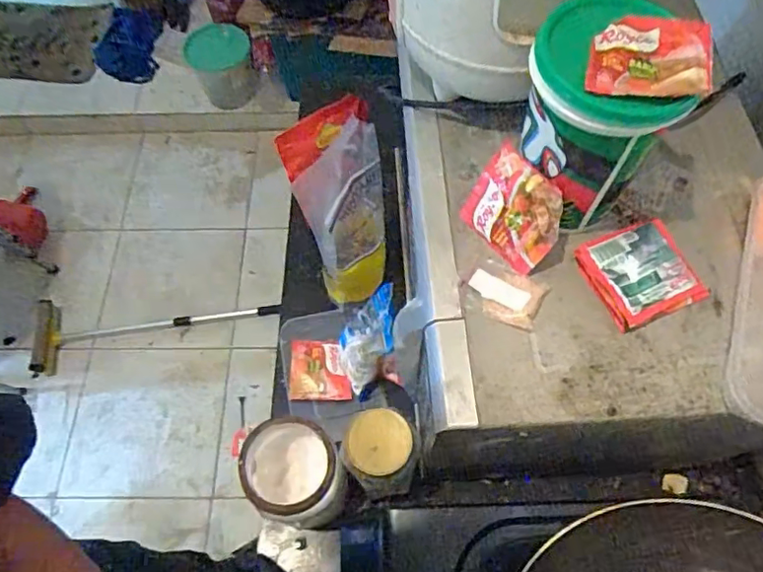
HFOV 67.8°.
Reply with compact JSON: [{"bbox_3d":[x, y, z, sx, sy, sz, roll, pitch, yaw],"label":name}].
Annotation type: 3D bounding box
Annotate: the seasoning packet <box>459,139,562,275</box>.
[{"bbox_3d":[0.108,-0.062,0.465,0.007,0.076,0.085,-15,57,-43],"label":"seasoning packet"}]

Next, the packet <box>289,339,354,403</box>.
[{"bbox_3d":[-0.078,0.107,0.721,0.076,0.017,0.077,-2,64,1],"label":"packet"}]

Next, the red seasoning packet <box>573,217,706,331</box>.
[{"bbox_3d":[0.211,-0.011,0.460,0.083,0.019,0.077,-20,65,-8],"label":"red seasoning packet"}]

